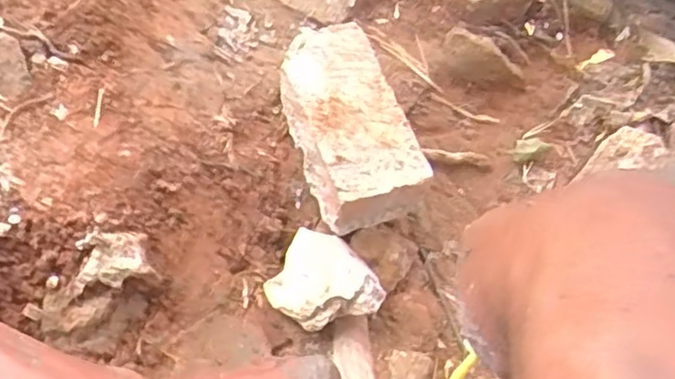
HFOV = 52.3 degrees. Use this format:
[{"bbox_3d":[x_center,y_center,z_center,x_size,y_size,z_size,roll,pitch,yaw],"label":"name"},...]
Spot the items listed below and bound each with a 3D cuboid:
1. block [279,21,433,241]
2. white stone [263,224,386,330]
[{"bbox_3d":[0.006,-0.049,0.562,0.082,0.074,0.154,-20,61,-12],"label":"block"},{"bbox_3d":[-0.009,0.076,0.525,0.080,0.036,0.066,32,64,18],"label":"white stone"}]

